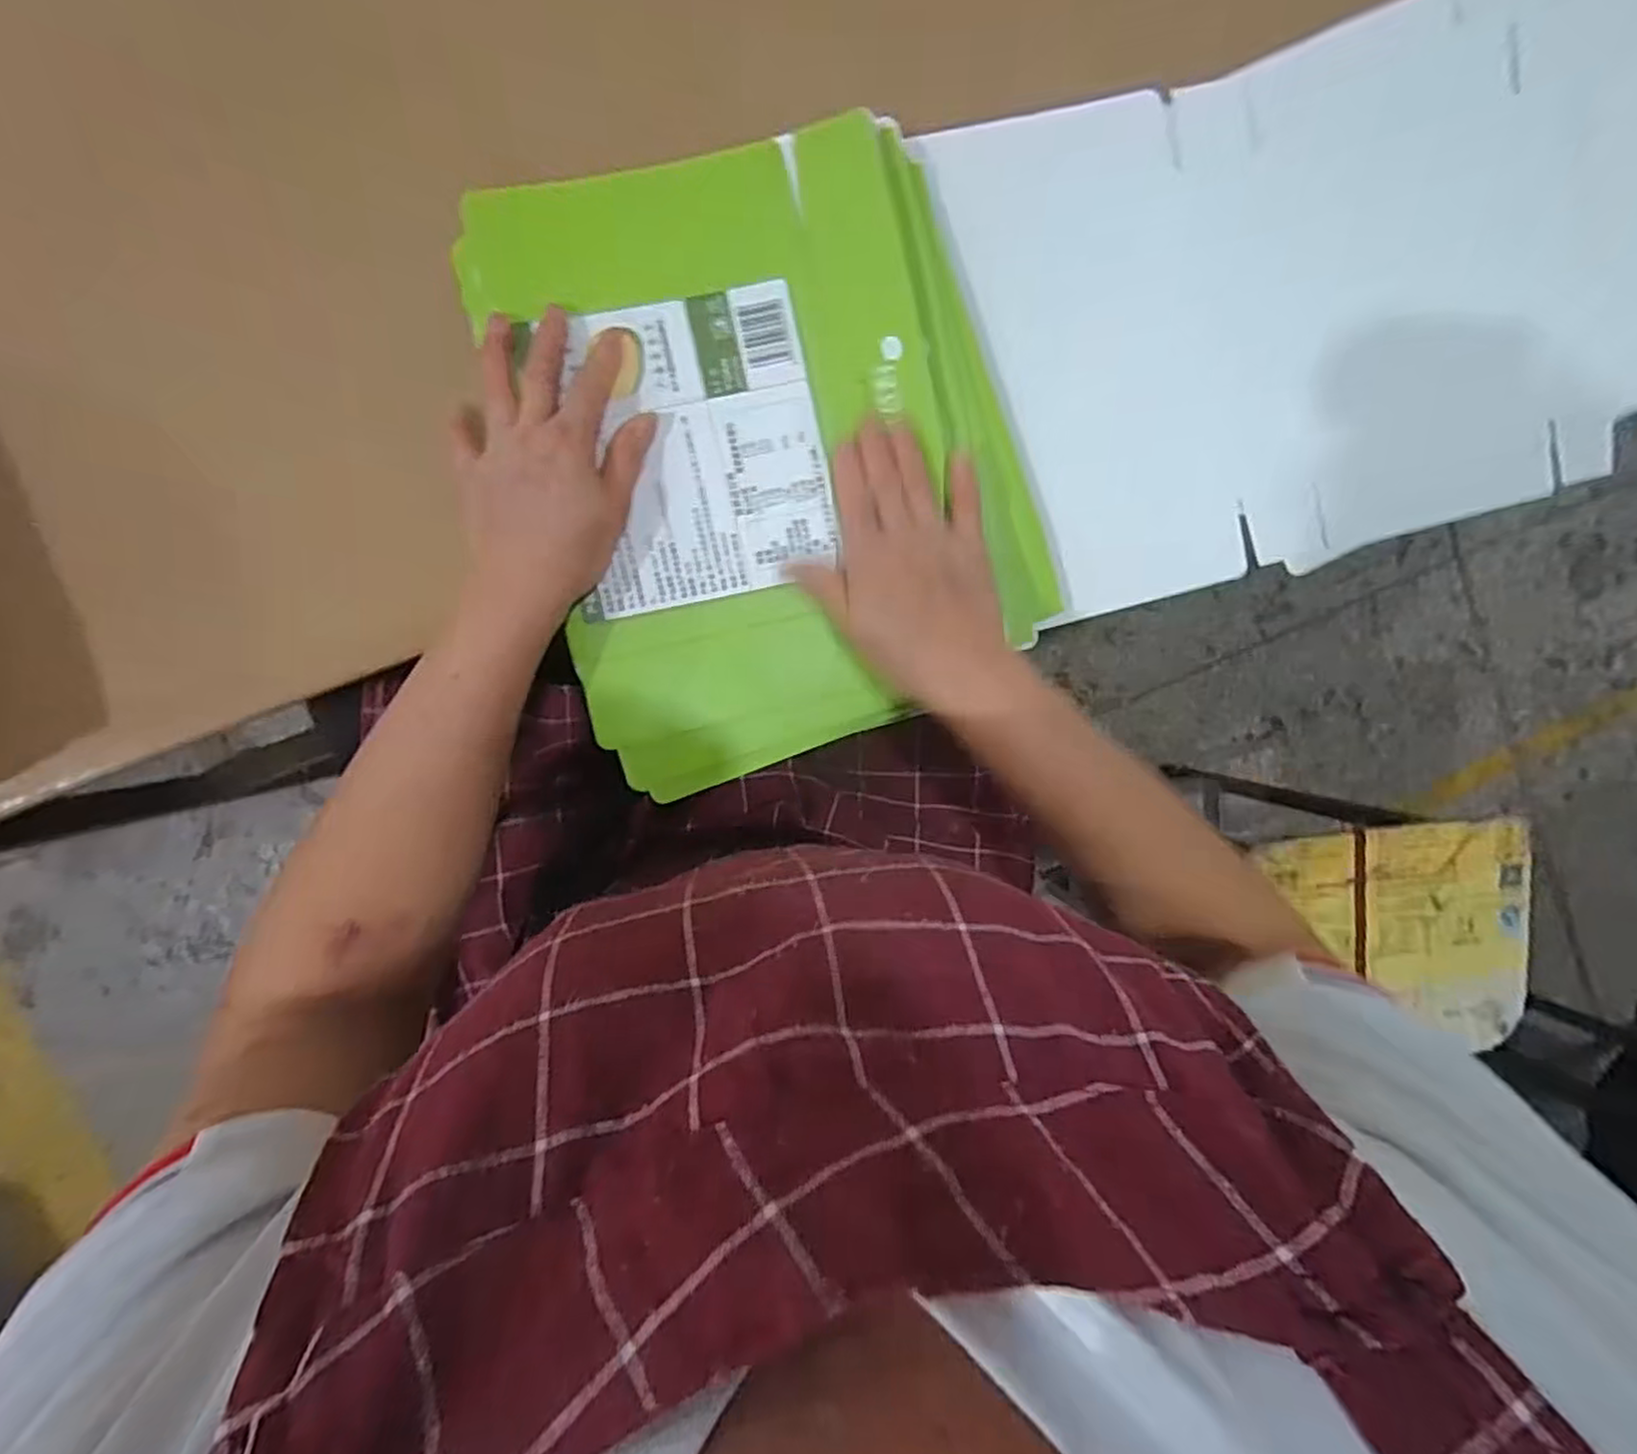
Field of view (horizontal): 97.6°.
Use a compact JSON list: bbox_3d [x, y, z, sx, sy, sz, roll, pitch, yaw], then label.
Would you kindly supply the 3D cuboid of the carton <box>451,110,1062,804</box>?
[{"bbox_3d":[-0.021,-0.147,0.390,0.262,0.025,0.309,-17,96,-6],"label":"carton"}]

